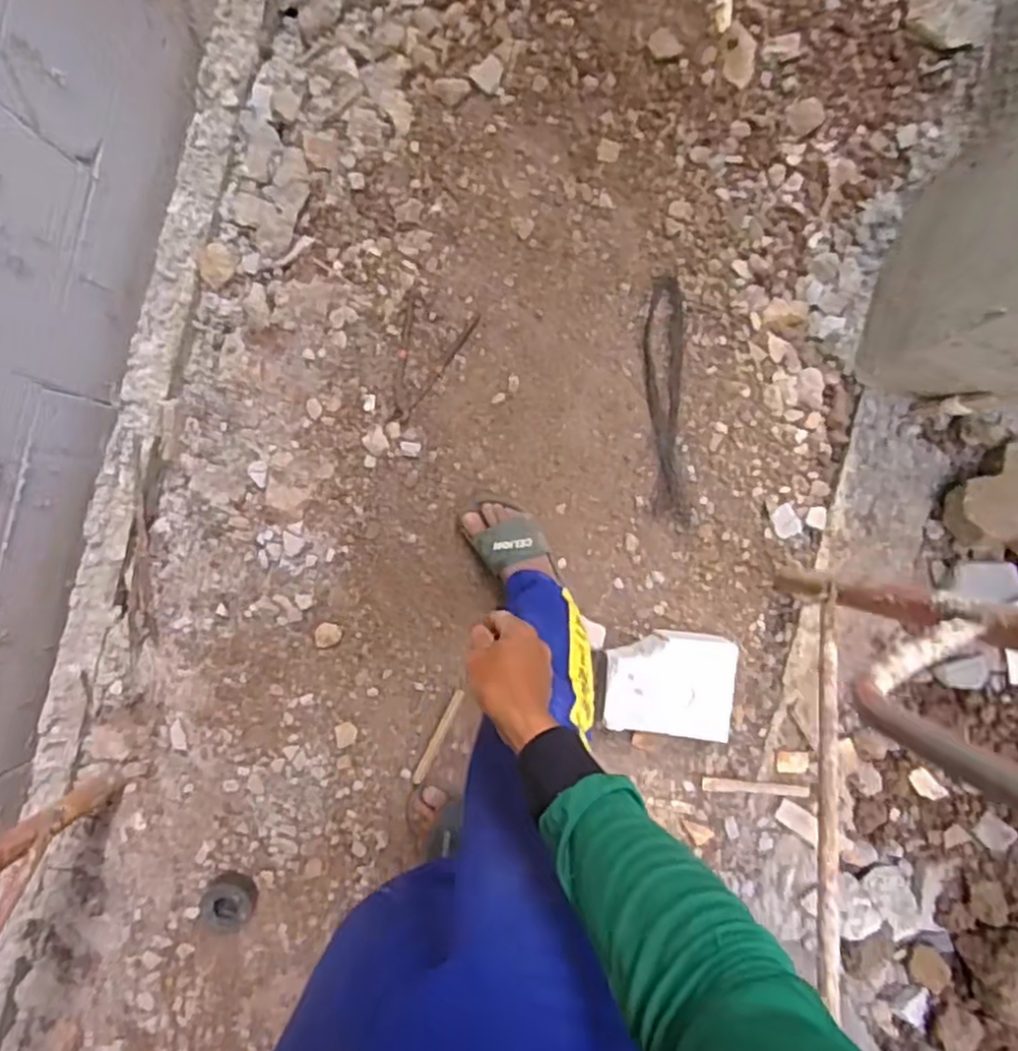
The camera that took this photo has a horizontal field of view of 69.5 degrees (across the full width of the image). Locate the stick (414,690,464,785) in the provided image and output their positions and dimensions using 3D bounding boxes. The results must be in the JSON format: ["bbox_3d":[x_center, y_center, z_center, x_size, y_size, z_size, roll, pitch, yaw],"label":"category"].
[{"bbox_3d":[-0.119,0.356,1.236,0.016,0.005,0.170,27,91,18],"label":"stick"}]

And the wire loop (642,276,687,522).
[{"bbox_3d":[0.263,-0.215,1.233,0.065,0.013,0.397,0,91,2],"label":"wire loop"}]

